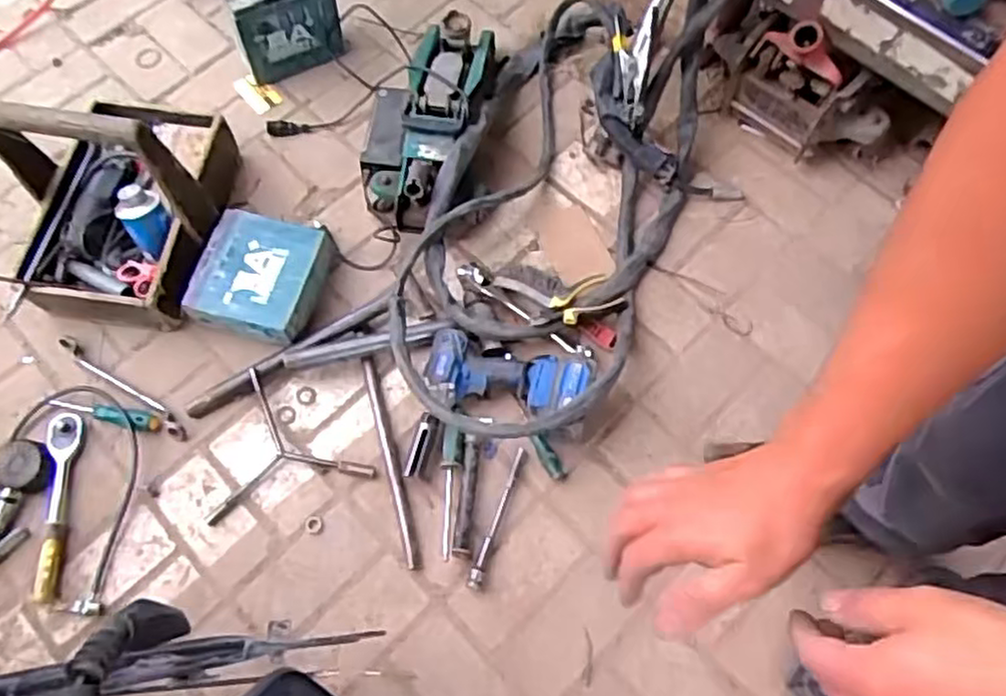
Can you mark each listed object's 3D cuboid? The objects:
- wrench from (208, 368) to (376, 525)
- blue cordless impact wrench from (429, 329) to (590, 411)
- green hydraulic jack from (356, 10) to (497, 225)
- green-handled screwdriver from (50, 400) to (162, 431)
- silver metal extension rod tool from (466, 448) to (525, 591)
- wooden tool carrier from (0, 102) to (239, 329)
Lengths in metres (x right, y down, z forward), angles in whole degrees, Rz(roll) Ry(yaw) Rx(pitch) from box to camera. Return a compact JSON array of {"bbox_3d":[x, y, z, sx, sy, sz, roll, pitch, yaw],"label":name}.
[{"bbox_3d":[-0.284,0.153,1.022,0.206,0.043,0.215,9,65,3],"label":"wrench"},{"bbox_3d":[0.003,0.049,1.037,0.227,0.091,0.105,14,65,5],"label":"blue cordless impact wrench"},{"bbox_3d":[-0.140,-0.388,1.209,0.195,0.146,0.422,13,66,6],"label":"green hydraulic jack"},{"bbox_3d":[-0.570,0.095,1.042,0.168,0.021,0.023,10,65,3],"label":"green-handled screwdriver"},{"bbox_3d":[-0.005,0.231,0.995,0.017,0.014,0.201,20,66,8],"label":"silver metal extension rod tool"},{"bbox_3d":[-0.566,-0.246,1.033,0.245,0.244,0.338,1,65,1],"label":"wooden tool carrier"}]

